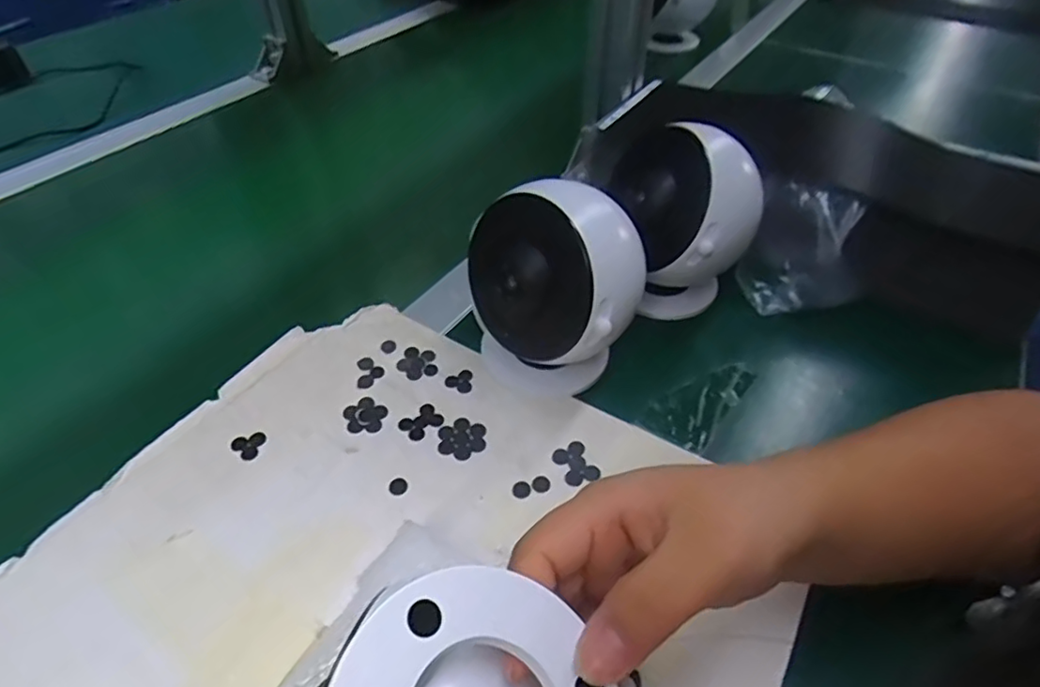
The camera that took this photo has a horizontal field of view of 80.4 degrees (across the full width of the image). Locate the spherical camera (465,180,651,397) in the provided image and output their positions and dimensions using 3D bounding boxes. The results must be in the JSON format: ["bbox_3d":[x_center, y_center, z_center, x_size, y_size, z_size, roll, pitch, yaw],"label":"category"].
[{"bbox_3d":[0.020,-0.031,0.377,0.102,0.122,0.074,16,47,17],"label":"spherical camera"}]

